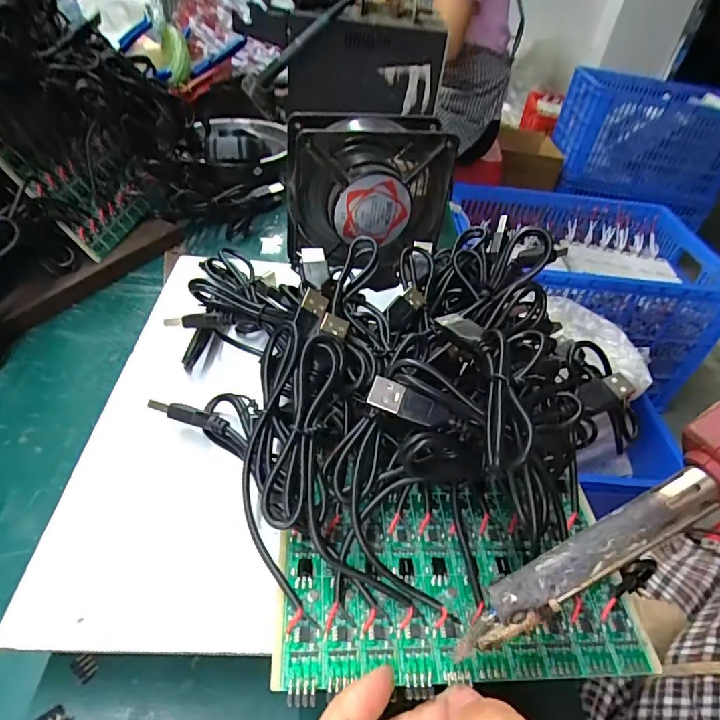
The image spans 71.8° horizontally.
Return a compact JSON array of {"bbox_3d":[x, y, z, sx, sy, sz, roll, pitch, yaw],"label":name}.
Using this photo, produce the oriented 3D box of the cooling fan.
[{"bbox_3d":[0.006,-0.127,0.398,0.123,0.119,0.056,-5,44,-12],"label":"cooling fan"}]

